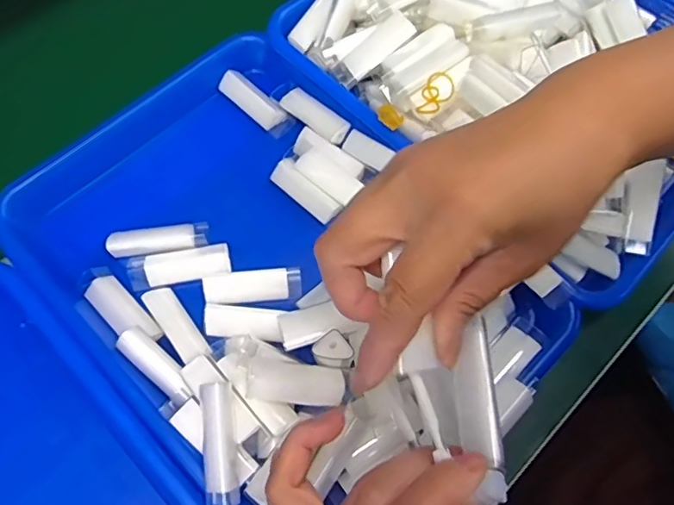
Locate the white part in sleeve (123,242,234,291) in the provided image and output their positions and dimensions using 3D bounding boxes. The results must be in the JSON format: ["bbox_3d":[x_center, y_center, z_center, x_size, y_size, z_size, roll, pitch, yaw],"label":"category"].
[{"bbox_3d":[-0.106,0.009,0.352,0.067,0.012,0.025,-7,69,-5],"label":"white part in sleeve"}]

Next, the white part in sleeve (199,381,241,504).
[{"bbox_3d":[-0.064,0.104,0.281,0.017,0.022,0.064,-7,69,-5],"label":"white part in sleeve"}]

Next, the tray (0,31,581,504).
[{"bbox_3d":[-0.049,0.004,0.352,0.236,0.054,0.335,-41,75,-17],"label":"tray"}]

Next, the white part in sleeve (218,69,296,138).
[{"bbox_3d":[-0.063,-0.118,0.412,0.068,0.012,0.023,41,99,8],"label":"white part in sleeve"}]

